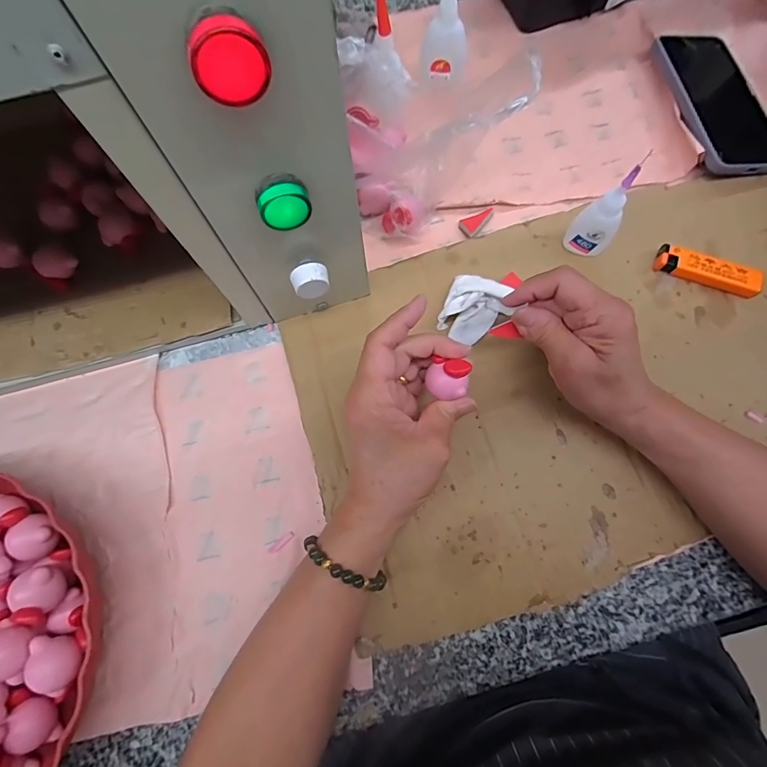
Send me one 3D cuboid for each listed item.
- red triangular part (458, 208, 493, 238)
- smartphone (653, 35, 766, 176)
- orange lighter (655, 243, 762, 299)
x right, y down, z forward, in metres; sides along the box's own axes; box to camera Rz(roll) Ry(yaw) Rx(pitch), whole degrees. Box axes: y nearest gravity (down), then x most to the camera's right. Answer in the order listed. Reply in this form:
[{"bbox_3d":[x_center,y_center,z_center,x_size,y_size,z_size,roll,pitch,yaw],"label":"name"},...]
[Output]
[{"bbox_3d":[0.085,-0.146,0.376,0.035,0.004,0.019,-36,76,-8],"label":"red triangular part"},{"bbox_3d":[0.312,-0.269,0.395,0.084,0.015,0.174,-6,72,-13],"label":"smartphone"},{"bbox_3d":[0.269,-0.093,0.348,0.078,0.015,0.021,22,76,8],"label":"orange lighter"}]

